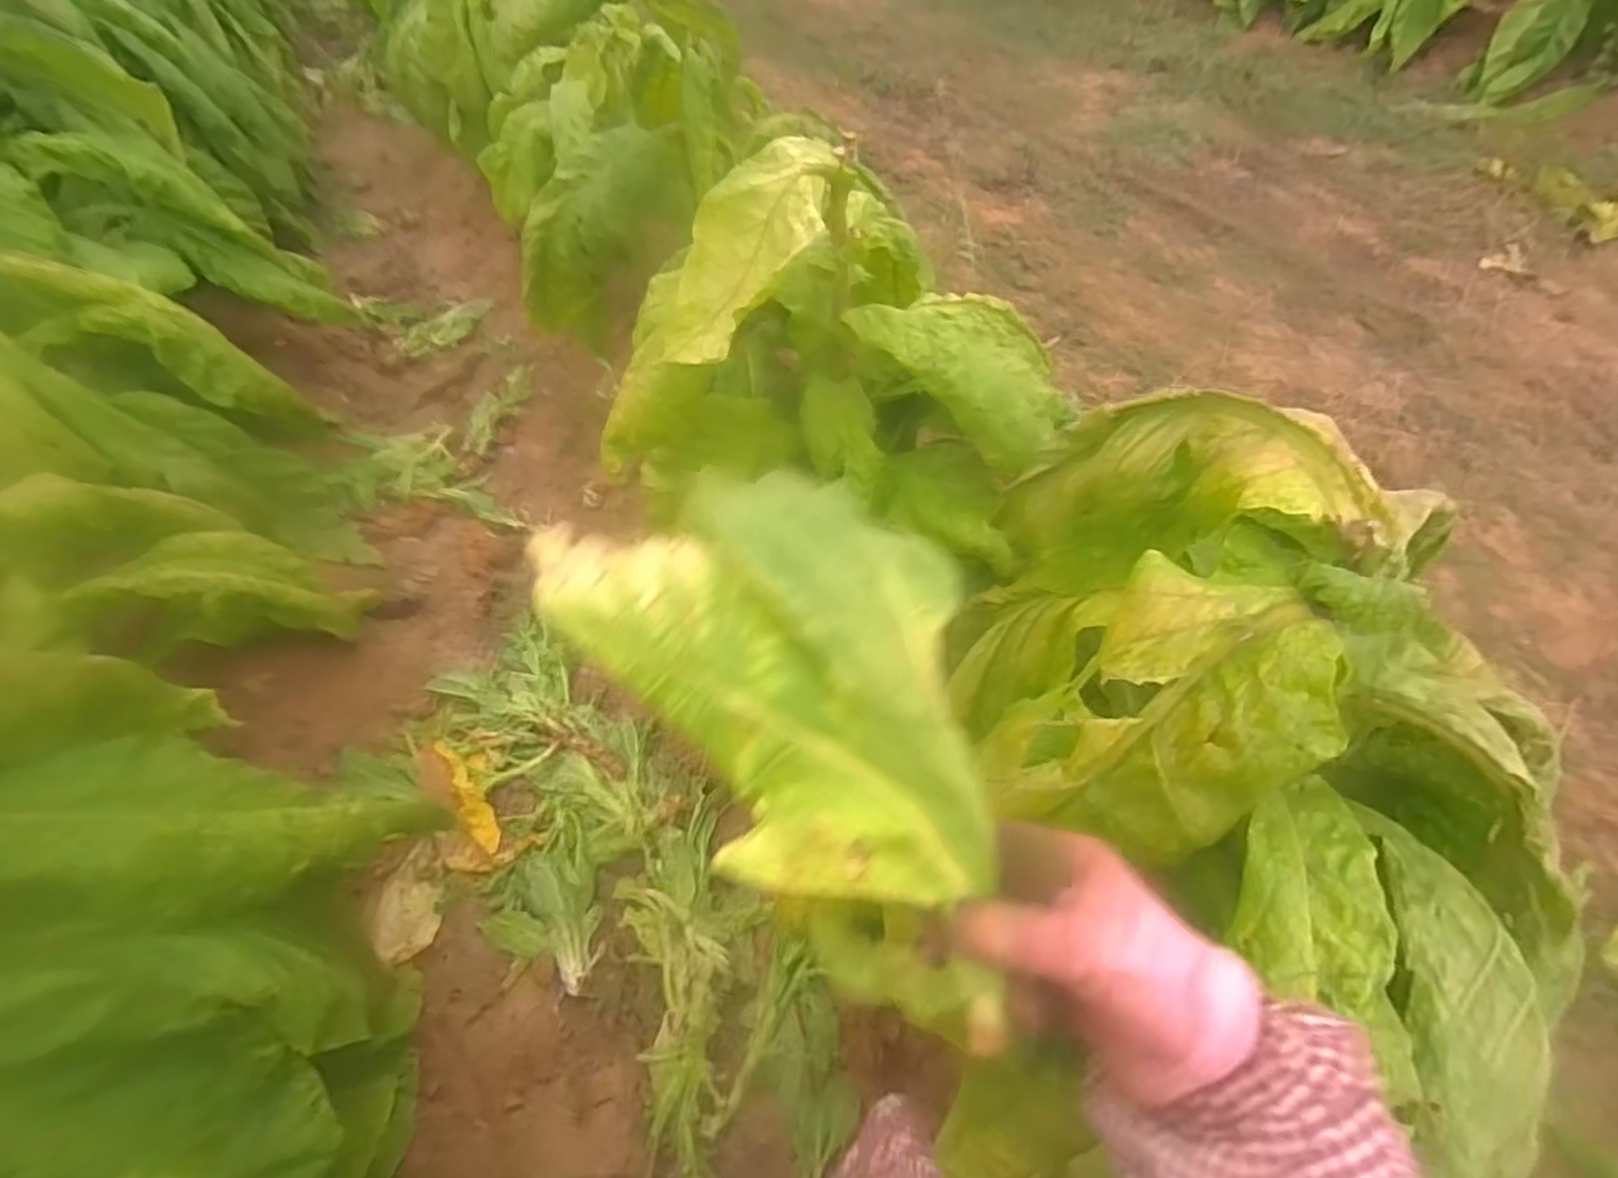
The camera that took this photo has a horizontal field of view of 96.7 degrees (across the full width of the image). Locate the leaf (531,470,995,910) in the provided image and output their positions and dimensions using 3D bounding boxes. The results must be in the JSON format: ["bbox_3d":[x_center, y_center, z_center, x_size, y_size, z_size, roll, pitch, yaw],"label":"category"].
[{"bbox_3d":[-0.030,0.013,0.395,0.173,0.125,0.340,-30,56,-17],"label":"leaf"}]

